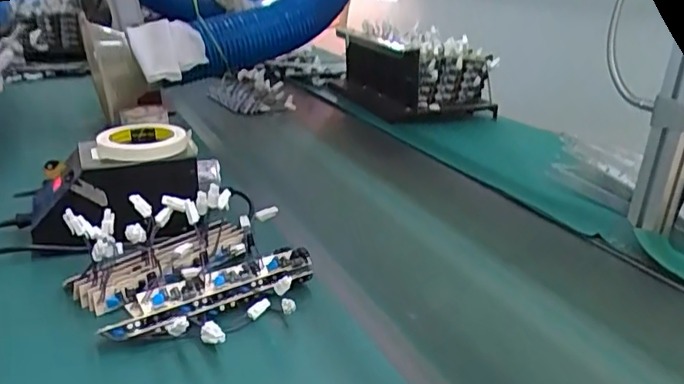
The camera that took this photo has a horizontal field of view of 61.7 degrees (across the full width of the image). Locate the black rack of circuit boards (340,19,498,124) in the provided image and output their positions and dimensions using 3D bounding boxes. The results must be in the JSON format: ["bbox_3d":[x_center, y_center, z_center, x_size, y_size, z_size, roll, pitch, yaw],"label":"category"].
[{"bbox_3d":[0.165,-0.309,1.425,0.243,0.168,0.387,-9,25,-27],"label":"black rack of circuit boards"}]

